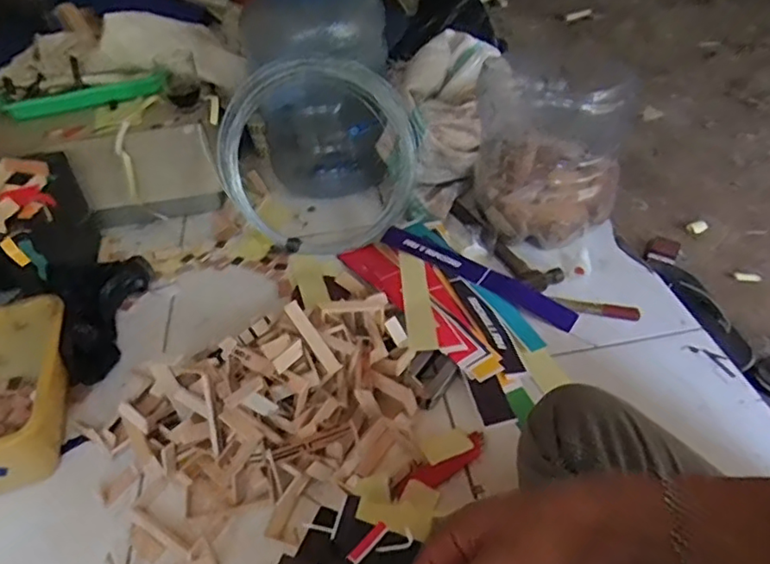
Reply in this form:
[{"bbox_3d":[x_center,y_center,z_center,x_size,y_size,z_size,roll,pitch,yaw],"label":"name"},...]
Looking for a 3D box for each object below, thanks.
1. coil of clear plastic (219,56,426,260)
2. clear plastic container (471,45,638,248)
[{"bbox_3d":[-0.113,-0.217,1.035,0.343,0.340,0.066,41,17,-12],"label":"coil of clear plastic"},{"bbox_3d":[0.258,-0.187,0.964,0.234,0.276,0.106,9,44,11],"label":"clear plastic container"}]

